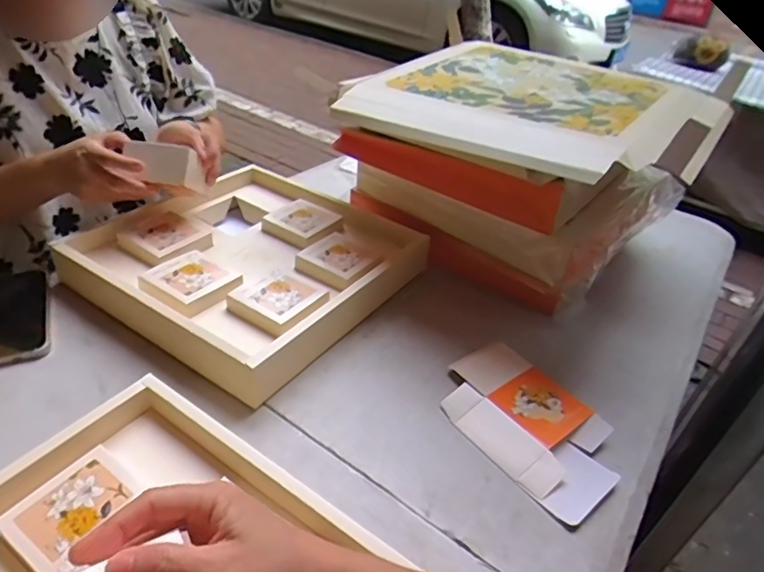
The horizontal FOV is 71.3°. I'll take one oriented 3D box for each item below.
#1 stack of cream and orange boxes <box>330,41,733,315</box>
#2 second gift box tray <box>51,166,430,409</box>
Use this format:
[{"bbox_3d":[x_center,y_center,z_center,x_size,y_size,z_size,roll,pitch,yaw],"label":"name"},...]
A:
[{"bbox_3d":[0.201,-0.170,0.767,0.426,0.237,0.419,30,43,29],"label":"stack of cream and orange boxes"},{"bbox_3d":[-0.171,-0.044,0.718,0.338,0.059,0.356,24,41,24],"label":"second gift box tray"}]

